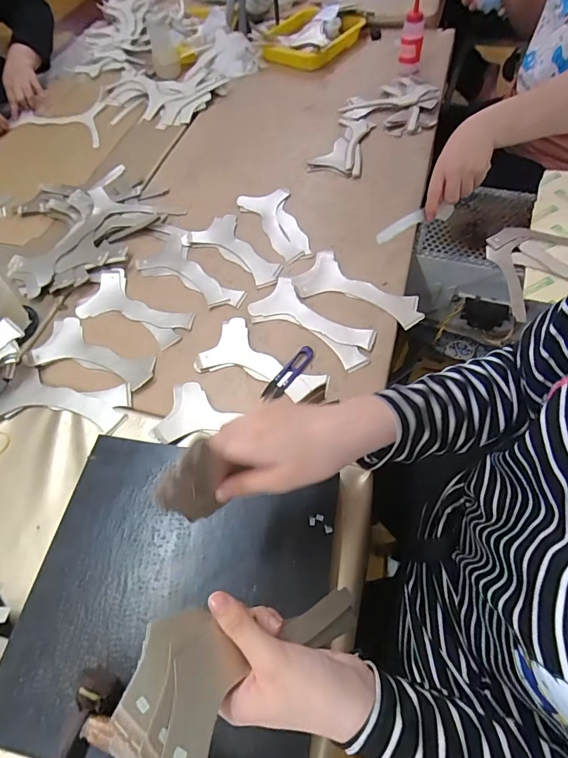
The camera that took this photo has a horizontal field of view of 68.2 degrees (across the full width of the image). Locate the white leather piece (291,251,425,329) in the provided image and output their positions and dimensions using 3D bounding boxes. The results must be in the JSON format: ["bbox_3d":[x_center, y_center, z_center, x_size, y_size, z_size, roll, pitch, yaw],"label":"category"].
[{"bbox_3d":[0.109,-0.127,0.637,0.197,0.006,0.094,36,68,22],"label":"white leather piece"}]

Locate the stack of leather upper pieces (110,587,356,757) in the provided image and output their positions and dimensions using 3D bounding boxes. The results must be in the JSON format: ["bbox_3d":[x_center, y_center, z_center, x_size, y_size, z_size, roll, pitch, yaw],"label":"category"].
[{"bbox_3d":[-0.020,0.196,0.299,0.195,0.026,0.087,1,48,-42],"label":"stack of leather upper pieces"}]

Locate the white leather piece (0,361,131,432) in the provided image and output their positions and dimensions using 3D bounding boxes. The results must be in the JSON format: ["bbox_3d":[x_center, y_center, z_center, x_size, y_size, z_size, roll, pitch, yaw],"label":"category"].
[{"bbox_3d":[-0.303,0.029,0.570,0.180,0.007,0.087,11,59,10],"label":"white leather piece"}]

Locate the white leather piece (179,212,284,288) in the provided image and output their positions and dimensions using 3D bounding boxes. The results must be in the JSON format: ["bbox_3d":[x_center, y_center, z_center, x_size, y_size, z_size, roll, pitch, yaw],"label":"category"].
[{"bbox_3d":[-0.085,-0.212,0.705,0.097,0.007,0.191,-34,62,-16],"label":"white leather piece"}]

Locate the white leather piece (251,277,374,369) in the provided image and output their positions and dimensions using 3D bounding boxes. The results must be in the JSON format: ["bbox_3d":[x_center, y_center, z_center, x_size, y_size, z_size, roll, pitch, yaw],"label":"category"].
[{"bbox_3d":[0.042,-0.080,0.612,0.190,0.004,0.085,36,67,23],"label":"white leather piece"}]

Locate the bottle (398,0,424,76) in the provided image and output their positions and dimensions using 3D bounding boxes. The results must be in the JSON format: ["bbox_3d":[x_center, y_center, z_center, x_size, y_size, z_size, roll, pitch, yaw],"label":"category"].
[{"bbox_3d":[0.283,-0.760,0.916,0.046,0.151,0.062,11,60,10],"label":"bottle"}]

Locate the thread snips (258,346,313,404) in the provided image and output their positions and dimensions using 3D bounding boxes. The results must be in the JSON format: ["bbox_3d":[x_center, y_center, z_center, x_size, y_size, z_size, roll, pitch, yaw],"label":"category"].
[{"bbox_3d":[0.006,-0.009,0.572,0.024,0.010,0.096,31,65,21],"label":"thread snips"}]

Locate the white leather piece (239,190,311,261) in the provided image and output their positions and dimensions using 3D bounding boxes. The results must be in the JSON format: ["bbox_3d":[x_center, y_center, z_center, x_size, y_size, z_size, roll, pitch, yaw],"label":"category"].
[{"bbox_3d":[-0.019,-0.274,0.737,0.091,0.014,0.175,-14,58,-5],"label":"white leather piece"}]

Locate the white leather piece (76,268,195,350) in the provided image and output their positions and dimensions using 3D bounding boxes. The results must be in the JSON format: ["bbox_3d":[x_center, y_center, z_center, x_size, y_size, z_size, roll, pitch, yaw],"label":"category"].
[{"bbox_3d":[-0.233,-0.109,0.656,0.185,0.013,0.094,27,63,19],"label":"white leather piece"}]

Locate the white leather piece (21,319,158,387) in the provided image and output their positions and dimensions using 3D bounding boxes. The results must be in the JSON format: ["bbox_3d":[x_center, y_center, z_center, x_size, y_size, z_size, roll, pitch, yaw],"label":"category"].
[{"bbox_3d":[-0.274,-0.032,0.614,0.186,0.011,0.089,19,59,13],"label":"white leather piece"}]

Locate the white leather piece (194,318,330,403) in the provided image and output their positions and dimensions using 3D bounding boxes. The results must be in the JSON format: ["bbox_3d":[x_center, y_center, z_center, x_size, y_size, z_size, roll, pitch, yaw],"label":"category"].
[{"bbox_3d":[-0.024,-0.025,0.586,0.183,0.004,0.096,22,62,16],"label":"white leather piece"}]

